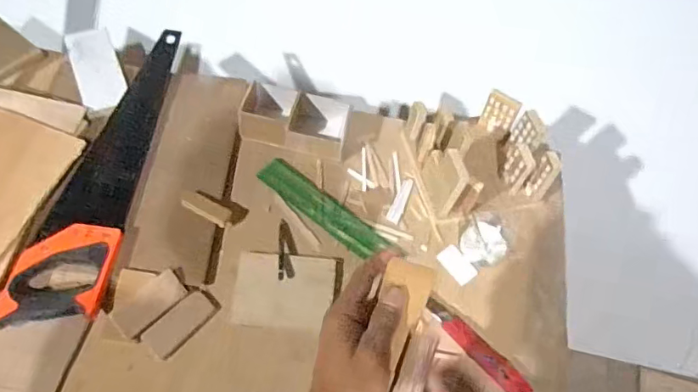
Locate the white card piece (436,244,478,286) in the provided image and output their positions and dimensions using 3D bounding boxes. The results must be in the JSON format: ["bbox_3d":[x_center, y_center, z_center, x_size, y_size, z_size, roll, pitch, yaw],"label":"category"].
[{"bbox_3d":[0.157,0.100,0.758,0.032,0.004,0.056,-40,76,-6],"label":"white card piece"}]

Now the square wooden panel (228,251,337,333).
[{"bbox_3d":[-0.086,0.126,0.697,0.130,0.015,0.100,8,65,-7],"label":"square wooden panel"}]

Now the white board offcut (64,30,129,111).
[{"bbox_3d":[-0.406,-0.210,0.842,0.067,0.012,0.178,-20,62,-17],"label":"white board offcut"}]

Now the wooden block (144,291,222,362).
[{"bbox_3d":[-0.209,0.159,0.656,0.092,0.006,0.041,-41,85,-25],"label":"wooden block"}]

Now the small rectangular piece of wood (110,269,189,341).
[{"bbox_3d":[-0.250,0.135,0.663,0.044,0.004,0.087,45,67,1],"label":"small rectangular piece of wood"}]

